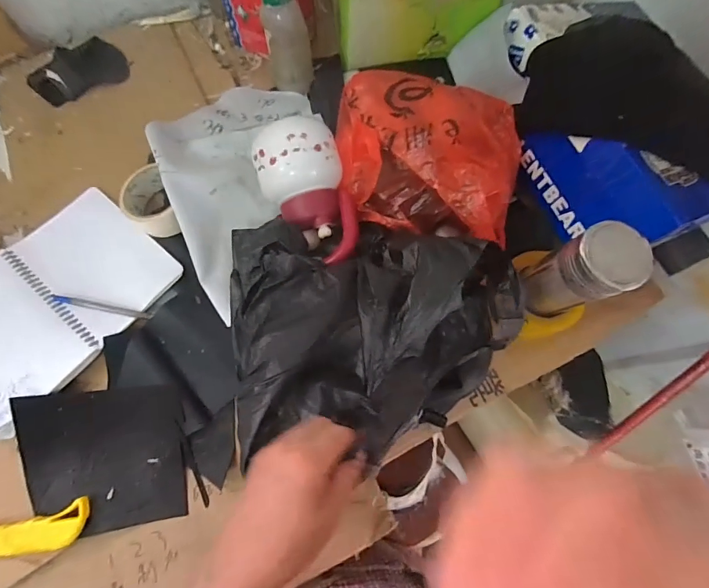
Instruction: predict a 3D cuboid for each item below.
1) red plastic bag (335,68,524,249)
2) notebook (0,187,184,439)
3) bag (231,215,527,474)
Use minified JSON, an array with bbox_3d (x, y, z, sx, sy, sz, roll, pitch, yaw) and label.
[{"bbox_3d":[0.095,-0.181,0.529,0.248,0.089,0.215,8,73,2],"label":"red plastic bag"},{"bbox_3d":[-0.393,0.007,0.513,0.204,0.033,0.284,39,76,11],"label":"notebook"},{"bbox_3d":[0.019,0.006,0.434,0.303,0.131,0.258,-19,74,-6],"label":"bag"}]

